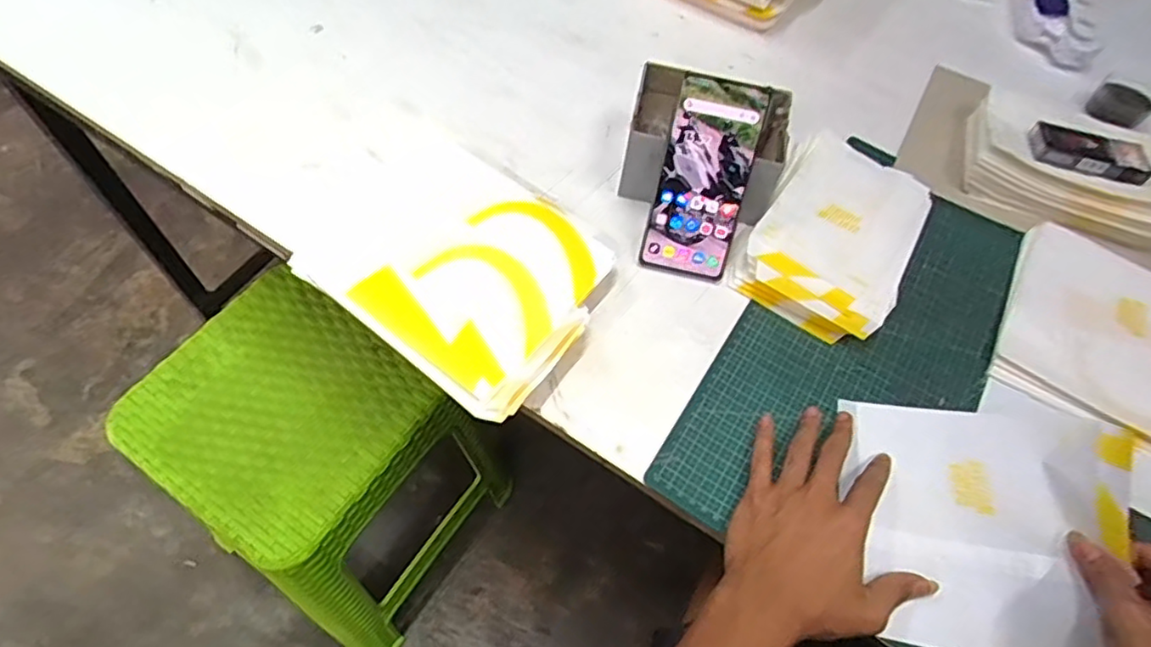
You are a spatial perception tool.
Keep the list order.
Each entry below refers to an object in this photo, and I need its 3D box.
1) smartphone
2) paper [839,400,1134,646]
[{"bbox_3d":[0.105,-0.117,0.531,0.070,0.009,0.156,15,106,4],"label":"smartphone"},{"bbox_3d":[0.293,0.146,0.466,0.169,0.028,0.173,0,72,21],"label":"paper"}]

